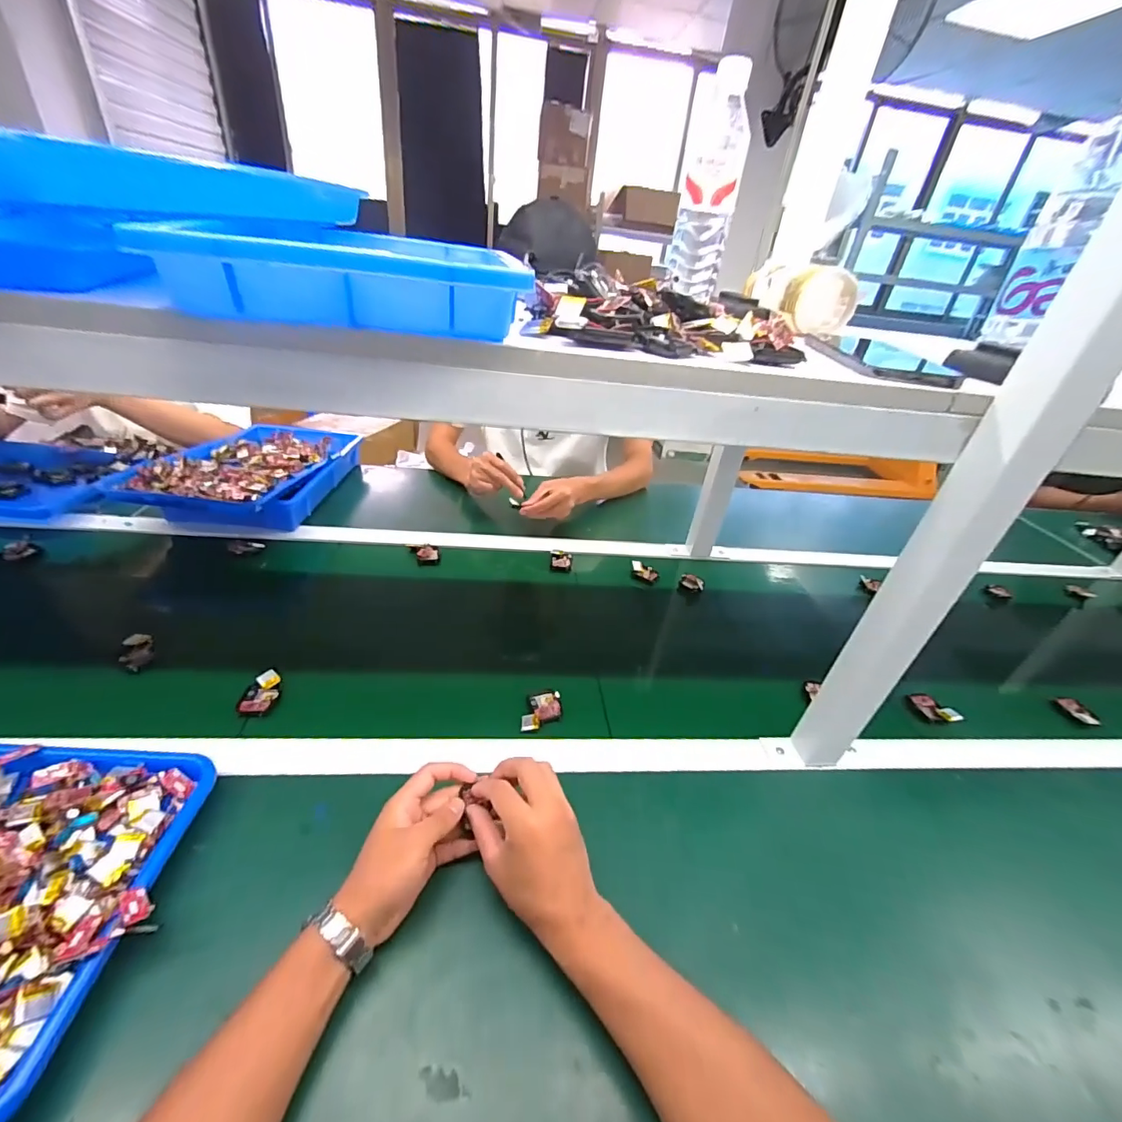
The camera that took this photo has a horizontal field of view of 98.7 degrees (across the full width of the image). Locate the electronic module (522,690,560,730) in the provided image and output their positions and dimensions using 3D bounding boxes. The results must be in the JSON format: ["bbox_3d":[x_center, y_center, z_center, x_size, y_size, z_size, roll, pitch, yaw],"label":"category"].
[{"bbox_3d":[-0.023,0.178,0.582,0.047,0.016,0.054,3,35,-6],"label":"electronic module"}]

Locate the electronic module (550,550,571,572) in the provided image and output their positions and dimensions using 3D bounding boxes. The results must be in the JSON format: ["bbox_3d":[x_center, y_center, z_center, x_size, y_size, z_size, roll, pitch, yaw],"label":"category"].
[{"bbox_3d":[0.000,0.000,0.855,0.036,0.007,0.037,3,77,1],"label":"electronic module"}]

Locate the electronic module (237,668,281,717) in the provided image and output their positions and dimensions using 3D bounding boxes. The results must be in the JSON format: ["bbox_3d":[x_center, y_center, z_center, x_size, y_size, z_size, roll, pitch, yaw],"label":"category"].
[{"bbox_3d":[-0.348,0.153,0.560,0.037,0.017,0.055,0,35,-10],"label":"electronic module"}]

